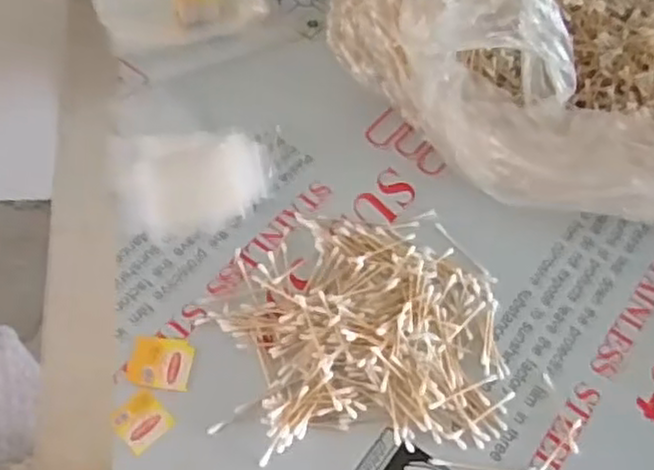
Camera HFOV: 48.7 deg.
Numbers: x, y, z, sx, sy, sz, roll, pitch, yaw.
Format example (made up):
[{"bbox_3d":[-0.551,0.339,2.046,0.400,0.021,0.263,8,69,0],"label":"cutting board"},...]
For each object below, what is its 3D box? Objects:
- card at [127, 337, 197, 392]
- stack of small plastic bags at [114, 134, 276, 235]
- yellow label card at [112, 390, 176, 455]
[{"bbox_3d":[-0.142,0.108,0.617,0.053,0.004,0.047,6,56,-1],"label":"card"},{"bbox_3d":[-0.133,-0.053,0.713,0.146,0.016,0.114,-2,57,-7],"label":"stack of small plastic bags"},{"bbox_3d":[-0.151,0.151,0.592,0.038,0.004,0.043,-36,66,-25],"label":"yellow label card"}]

